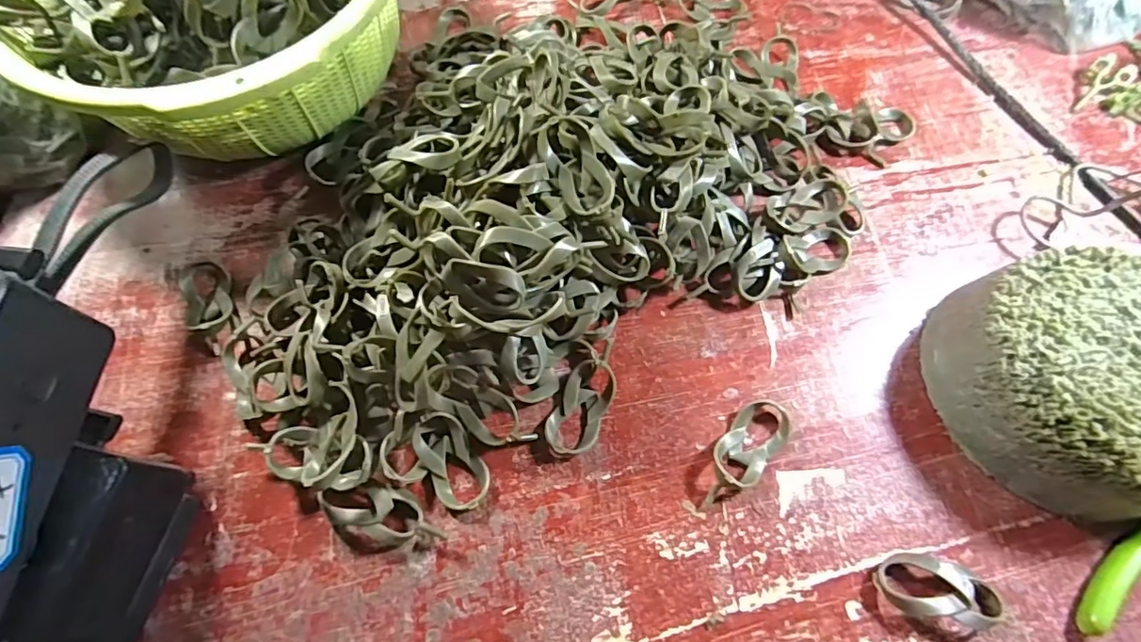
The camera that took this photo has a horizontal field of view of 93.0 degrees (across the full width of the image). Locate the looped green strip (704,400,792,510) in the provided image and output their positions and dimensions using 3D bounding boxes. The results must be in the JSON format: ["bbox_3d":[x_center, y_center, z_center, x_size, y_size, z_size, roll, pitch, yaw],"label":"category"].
[{"bbox_3d":[0.075,0.056,0.232,0.022,0.012,0.053,40,73,16],"label":"looped green strip"}]

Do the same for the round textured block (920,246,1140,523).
[{"bbox_3d":[0.213,0.022,0.225,0.098,0.046,0.100,0,67,1],"label":"round textured block"}]

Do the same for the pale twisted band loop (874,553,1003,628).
[{"bbox_3d":[0.143,0.103,0.210,0.042,0.013,0.023,10,67,6],"label":"pale twisted band loop"}]

